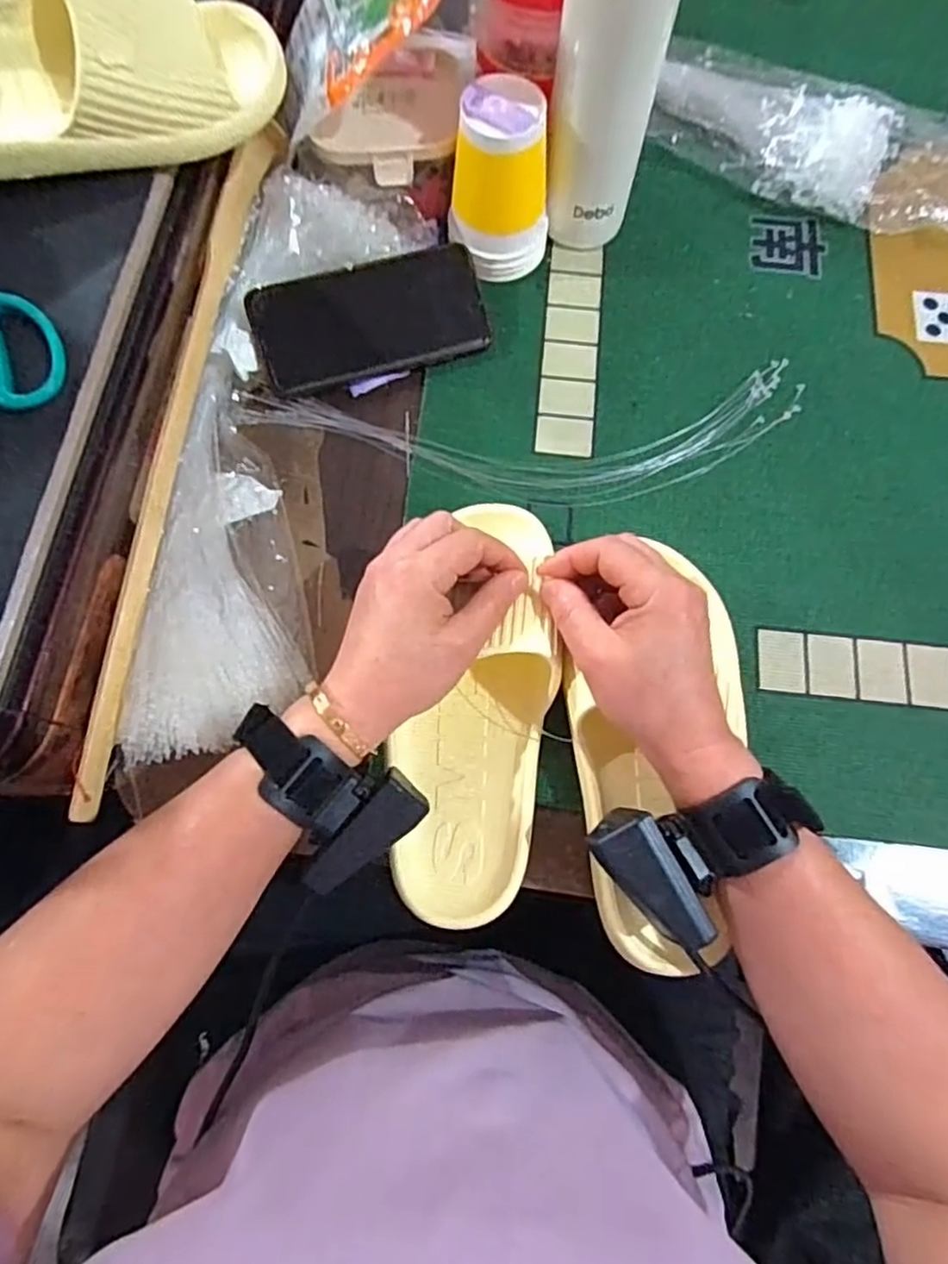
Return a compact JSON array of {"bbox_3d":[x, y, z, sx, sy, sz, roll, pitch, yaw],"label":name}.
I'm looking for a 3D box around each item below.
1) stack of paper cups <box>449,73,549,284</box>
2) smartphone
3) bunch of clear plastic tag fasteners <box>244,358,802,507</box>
[{"bbox_3d":[0.017,-0.301,0.456,0.070,0.103,0.068,7,75,2],"label":"stack of paper cups"},{"bbox_3d":[-0.071,-0.217,0.462,0.155,0.007,0.076,-17,93,-6],"label":"smartphone"},{"bbox_3d":[0.034,-0.132,0.460,0.388,0.006,0.098,-3,75,0],"label":"bunch of clear plastic tag fasteners"}]

